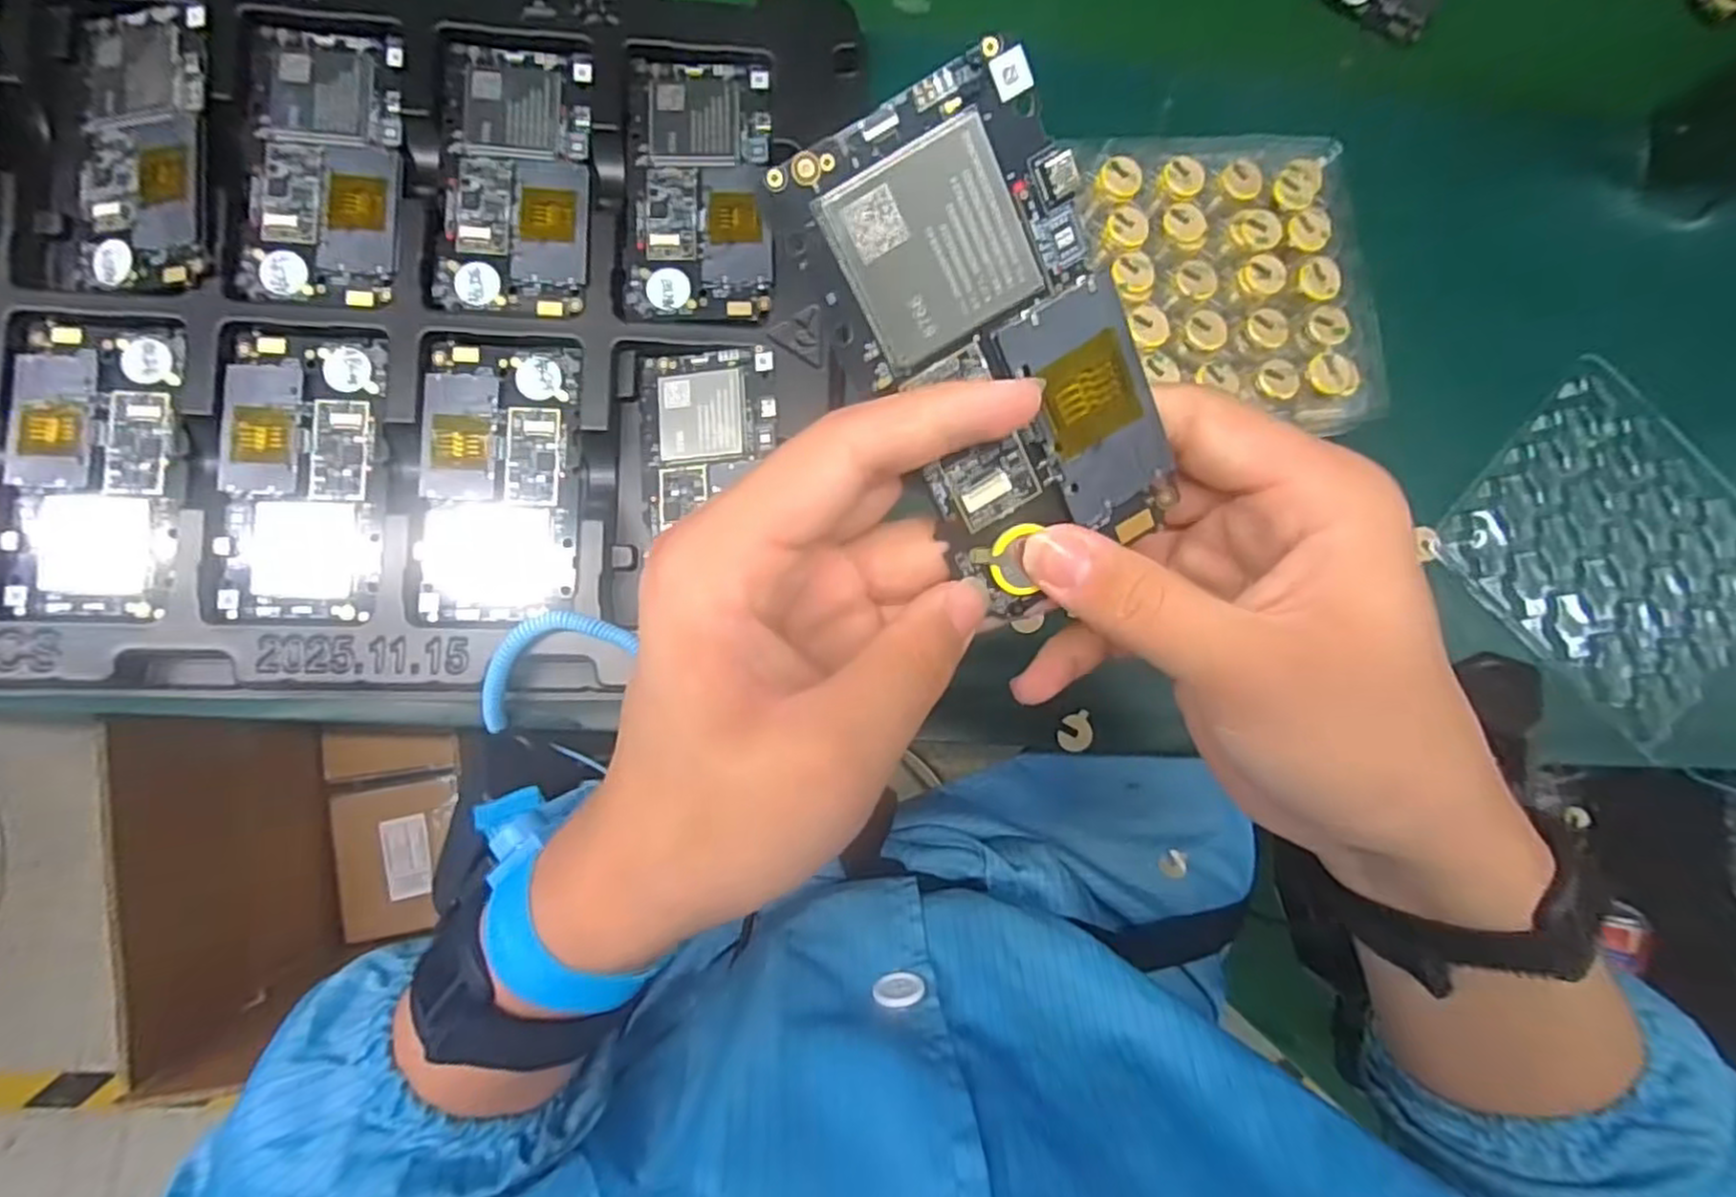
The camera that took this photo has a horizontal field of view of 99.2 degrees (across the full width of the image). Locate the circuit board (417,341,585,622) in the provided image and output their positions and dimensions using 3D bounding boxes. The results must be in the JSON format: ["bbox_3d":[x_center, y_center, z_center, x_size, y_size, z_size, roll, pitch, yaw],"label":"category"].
[{"bbox_3d":[-0.167,-0.053,0.334,0.068,0.004,0.125,2,85,-6],"label":"circuit board"}]

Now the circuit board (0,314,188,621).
[{"bbox_3d":[-0.334,-0.056,0.318,0.069,0.006,0.128,0,86,-6],"label":"circuit board"}]

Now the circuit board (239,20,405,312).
[{"bbox_3d":[-0.247,-0.197,0.335,0.064,0.004,0.124,0,86,-6],"label":"circuit board"}]

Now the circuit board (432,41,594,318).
[{"bbox_3d":[-0.163,-0.194,0.344,0.066,0.005,0.123,3,85,-6],"label":"circuit board"}]

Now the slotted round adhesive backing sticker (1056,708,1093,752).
[{"bbox_3d":[0.103,0.066,0.365,0.019,0.006,0.016,-28,89,-8],"label":"slotted round adhesive backing sticker"}]

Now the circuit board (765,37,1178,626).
[{"bbox_3d":[0.035,-0.059,0.185,0.063,0.004,0.124,-29,115,1],"label":"circuit board"}]

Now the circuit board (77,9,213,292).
[{"bbox_3d":[-0.322,-0.198,0.324,0.059,0.008,0.125,-4,86,-7],"label":"circuit board"}]

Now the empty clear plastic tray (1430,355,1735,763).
[{"bbox_3d":[0.400,-0.023,0.391,0.163,0.011,0.139,45,82,-1],"label":"empty clear plastic tray"}]

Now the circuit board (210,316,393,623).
[{"bbox_3d":[-0.251,-0.056,0.327,0.065,0.004,0.127,1,86,-6],"label":"circuit board"}]

